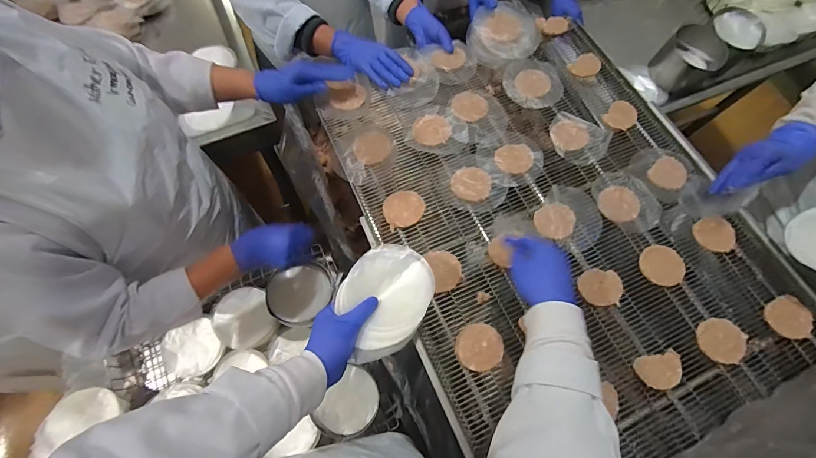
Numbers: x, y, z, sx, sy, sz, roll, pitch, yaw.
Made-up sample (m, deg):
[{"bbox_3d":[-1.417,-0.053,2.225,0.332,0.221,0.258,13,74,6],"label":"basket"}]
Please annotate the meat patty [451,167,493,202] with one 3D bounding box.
[{"bbox_3d":[0.115,-0.083,0.684,0.069,0.006,0.068,1,70,-2],"label":"meat patty"}]

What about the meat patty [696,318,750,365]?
[{"bbox_3d":[0.487,0.173,0.589,0.072,0.011,0.066,19,71,5],"label":"meat patty"}]

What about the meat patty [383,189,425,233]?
[{"bbox_3d":[-0.008,-0.038,0.663,0.070,0.007,0.069,-21,72,-9],"label":"meat patty"}]

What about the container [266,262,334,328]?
[{"bbox_3d":[-0.245,0.144,0.857,0.123,0.047,0.140,37,73,11],"label":"container"}]

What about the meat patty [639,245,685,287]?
[{"bbox_3d":[0.423,0.061,0.631,0.065,0.011,0.065,1,70,-2],"label":"meat patty"}]

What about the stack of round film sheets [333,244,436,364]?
[{"bbox_3d":[-0.036,0.098,0.530,0.120,0.020,0.162,29,72,8],"label":"stack of round film sheets"}]

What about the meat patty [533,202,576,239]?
[{"bbox_3d":[0.257,-0.015,0.659,0.074,0.005,0.064,-20,72,-9],"label":"meat patty"}]

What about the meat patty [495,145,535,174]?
[{"bbox_3d":[0.200,-0.131,0.704,0.071,0.007,0.065,1,70,-2],"label":"meat patty"}]

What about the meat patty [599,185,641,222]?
[{"bbox_3d":[0.375,-0.046,0.673,0.074,0.007,0.066,-35,75,-13],"label":"meat patty"}]

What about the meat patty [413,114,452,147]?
[{"bbox_3d":[0.046,-0.190,0.725,0.071,0.004,0.063,-13,71,-7],"label":"meat patty"}]

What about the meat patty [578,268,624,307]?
[{"bbox_3d":[0.314,0.094,0.616,0.068,0.008,0.061,2,70,-1],"label":"meat patty"}]

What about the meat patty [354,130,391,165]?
[{"bbox_3d":[-0.068,-0.152,0.709,0.067,0.007,0.067,1,70,-2],"label":"meat patty"}]

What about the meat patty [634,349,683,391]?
[{"bbox_3d":[0.378,0.213,0.565,0.067,0.016,0.049,-11,71,-6],"label":"meat patty"}]

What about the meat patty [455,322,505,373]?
[{"bbox_3d":[0.109,0.180,0.578,0.068,0.010,0.068,1,70,-2],"label":"meat patty"}]

